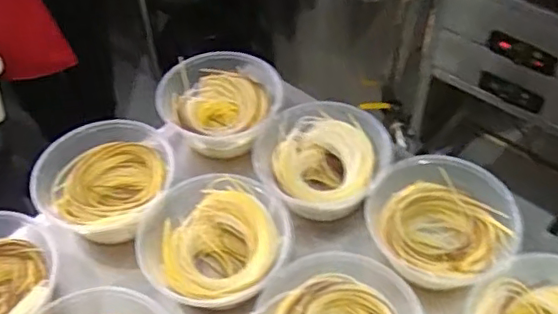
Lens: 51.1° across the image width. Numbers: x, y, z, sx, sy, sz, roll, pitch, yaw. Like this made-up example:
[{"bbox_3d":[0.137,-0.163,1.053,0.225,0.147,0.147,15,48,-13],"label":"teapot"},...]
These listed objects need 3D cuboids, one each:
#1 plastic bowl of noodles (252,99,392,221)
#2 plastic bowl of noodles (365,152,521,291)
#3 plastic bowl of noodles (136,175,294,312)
[{"bbox_3d":[0.053,0.006,0.768,0.172,0.075,0.149,0,49,1],"label":"plastic bowl of noodles"},{"bbox_3d":[0.192,0.083,0.692,0.160,0.075,0.167,-1,49,1],"label":"plastic bowl of noodles"},{"bbox_3d":[-0.075,0.105,0.691,0.172,0.072,0.157,-1,49,1],"label":"plastic bowl of noodles"}]

